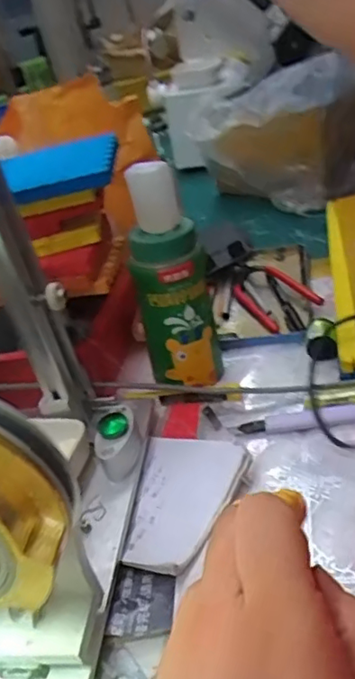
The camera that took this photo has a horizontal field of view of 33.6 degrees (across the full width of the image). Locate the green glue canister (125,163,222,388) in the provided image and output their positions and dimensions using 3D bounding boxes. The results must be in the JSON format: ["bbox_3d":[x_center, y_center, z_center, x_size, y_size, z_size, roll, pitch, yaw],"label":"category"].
[{"bbox_3d":[-0.002,-0.047,0.493,0.066,0.184,0.063,-9,34,8],"label":"green glue canister"}]

